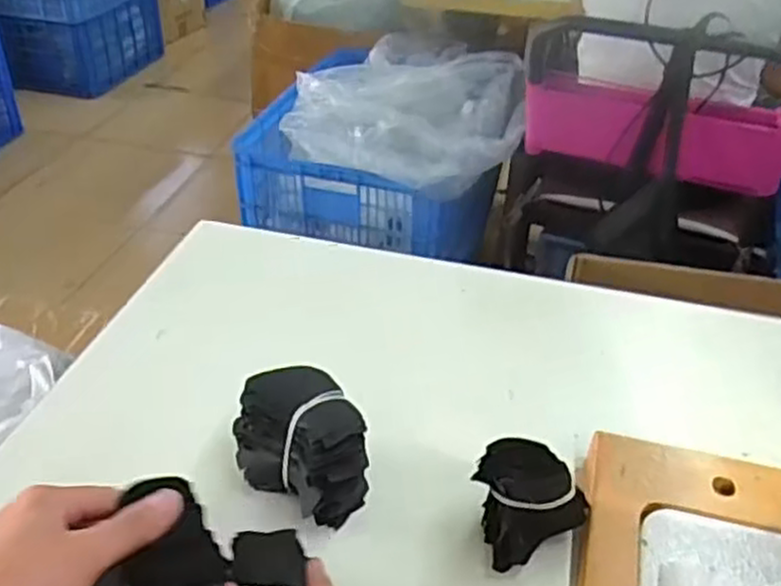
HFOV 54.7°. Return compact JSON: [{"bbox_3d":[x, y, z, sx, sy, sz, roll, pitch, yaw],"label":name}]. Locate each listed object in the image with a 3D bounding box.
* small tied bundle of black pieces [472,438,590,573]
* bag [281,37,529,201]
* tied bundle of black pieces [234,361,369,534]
[{"bbox_3d":[0.089,0.127,0.467,0.066,0.077,0.039,-16,40,-21],"label":"small tied bundle of black pieces"},{"bbox_3d":[0.077,-0.383,1.480,0.399,0.125,0.568,14,39,16],"label":"bag"},{"bbox_3d":[-0.053,0.099,0.496,0.093,0.075,0.066,26,44,29],"label":"tied bundle of black pieces"}]

